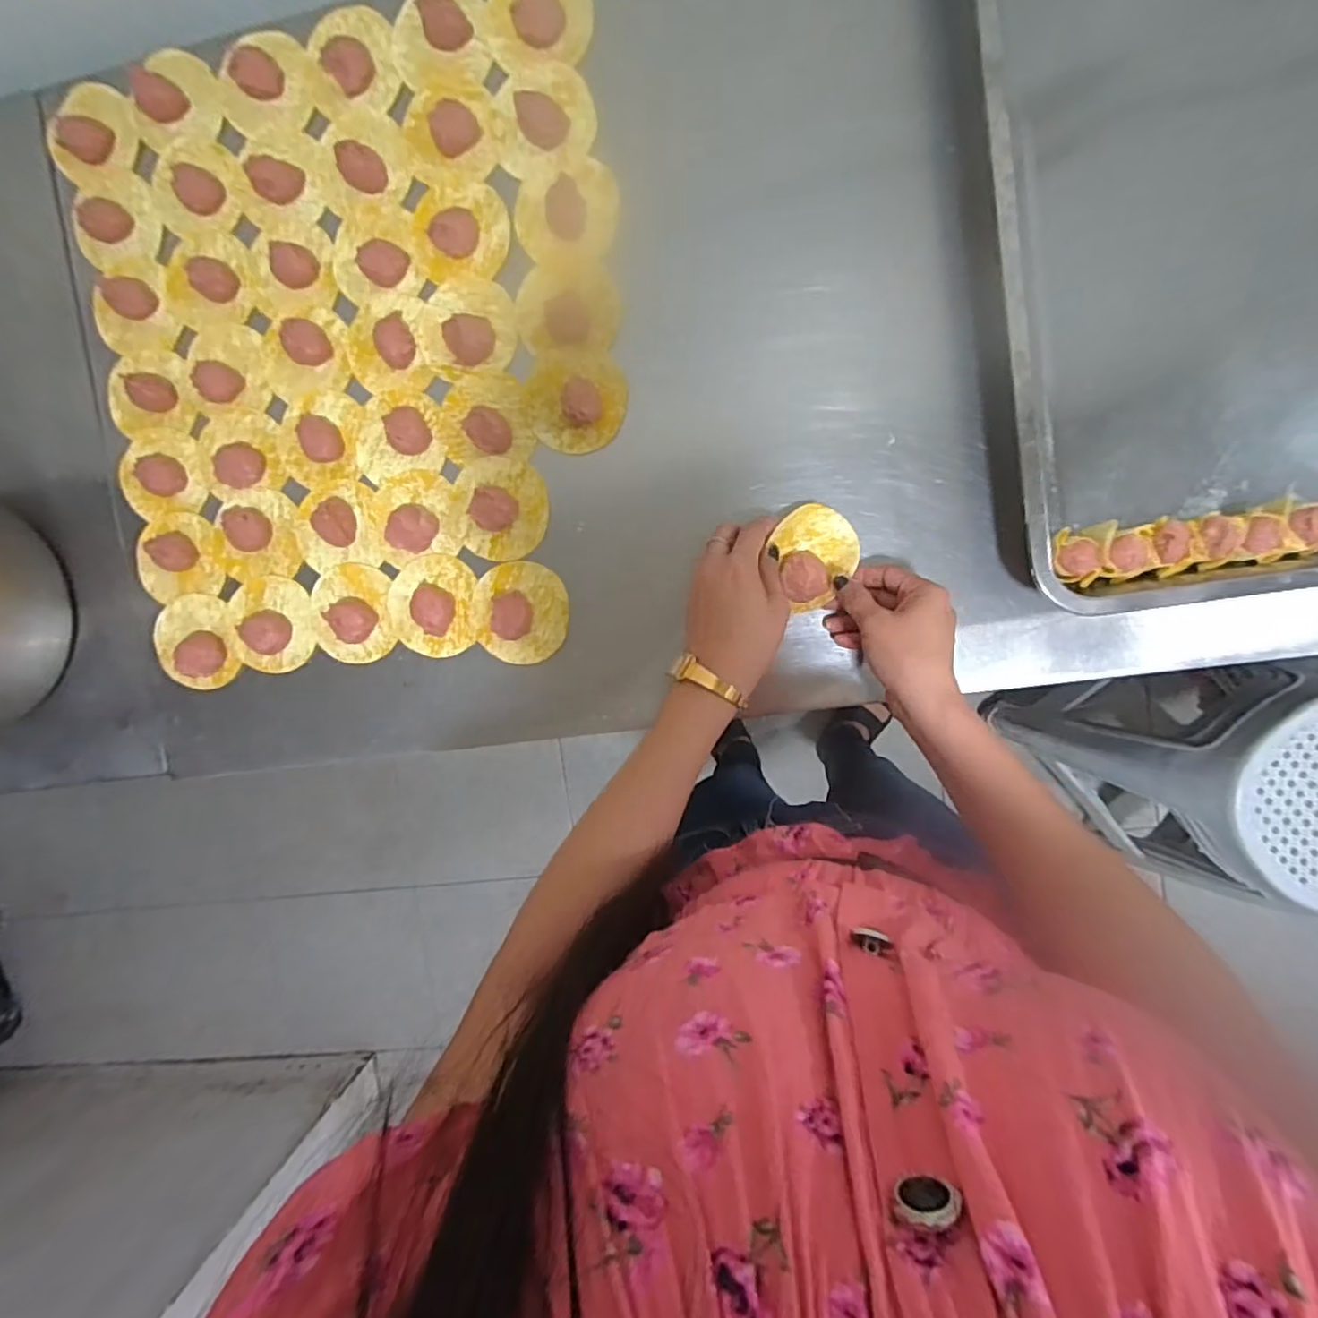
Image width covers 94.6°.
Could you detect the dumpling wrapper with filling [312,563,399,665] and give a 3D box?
[{"bbox_3d":[-0.262,-0.038,0.510,0.067,0.021,0.083,-9,95,7],"label":"dumpling wrapper with filling"}]

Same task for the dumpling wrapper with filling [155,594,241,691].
[{"bbox_3d":[-0.404,-0.015,0.532,0.061,0.019,0.082,-19,94,7],"label":"dumpling wrapper with filling"}]

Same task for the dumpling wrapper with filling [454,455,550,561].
[{"bbox_3d":[-0.130,-0.123,0.493,0.074,0.021,0.082,-14,94,7],"label":"dumpling wrapper with filling"}]

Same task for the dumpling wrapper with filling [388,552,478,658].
[{"bbox_3d":[-0.191,-0.044,0.502,0.073,0.021,0.084,1,96,6],"label":"dumpling wrapper with filling"}]

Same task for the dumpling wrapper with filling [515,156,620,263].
[{"bbox_3d":[-0.072,-0.353,0.482,0.079,0.012,0.072,-1,96,6],"label":"dumpling wrapper with filling"}]

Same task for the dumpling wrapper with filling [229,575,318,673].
[{"bbox_3d":[-0.339,-0.029,0.521,0.082,0.020,0.081,3,96,5],"label":"dumpling wrapper with filling"}]

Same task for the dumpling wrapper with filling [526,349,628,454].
[{"bbox_3d":[-0.068,-0.205,0.475,0.079,0.026,0.078,5,96,5],"label":"dumpling wrapper with filling"}]

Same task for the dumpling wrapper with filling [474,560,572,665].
[{"bbox_3d":[-0.116,-0.037,0.496,0.078,0.023,0.081,1,96,6],"label":"dumpling wrapper with filling"}]

